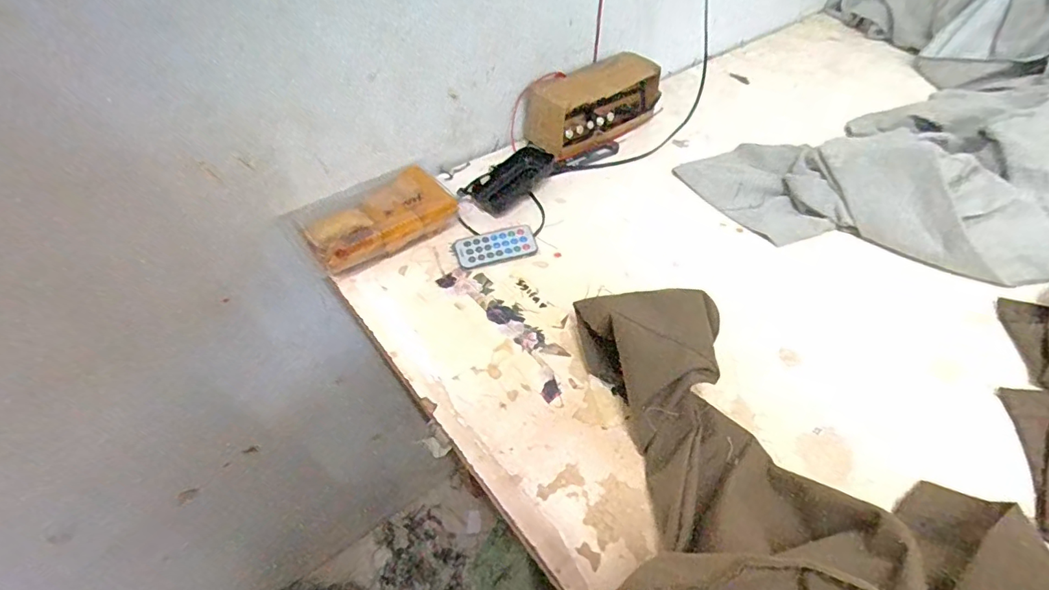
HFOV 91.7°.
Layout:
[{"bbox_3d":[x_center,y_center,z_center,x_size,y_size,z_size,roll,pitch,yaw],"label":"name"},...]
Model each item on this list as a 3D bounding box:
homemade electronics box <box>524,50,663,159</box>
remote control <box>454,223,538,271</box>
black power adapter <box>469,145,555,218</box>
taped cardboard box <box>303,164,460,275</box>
[{"bbox_3d":[0.091,-0.252,0.677,0.186,0.080,0.074,-30,53,-24],"label":"homemade electronics box"},{"bbox_3d":[-0.030,-0.050,0.542,0.084,0.013,0.043,-17,49,-14],"label":"remote control"},{"bbox_3d":[-0.015,-0.140,0.604,0.051,0.027,0.112,29,54,26],"label":"black power adapter"},{"bbox_3d":[-0.151,-0.078,0.543,0.152,0.050,0.070,-33,54,-26],"label":"taped cardboard box"}]

